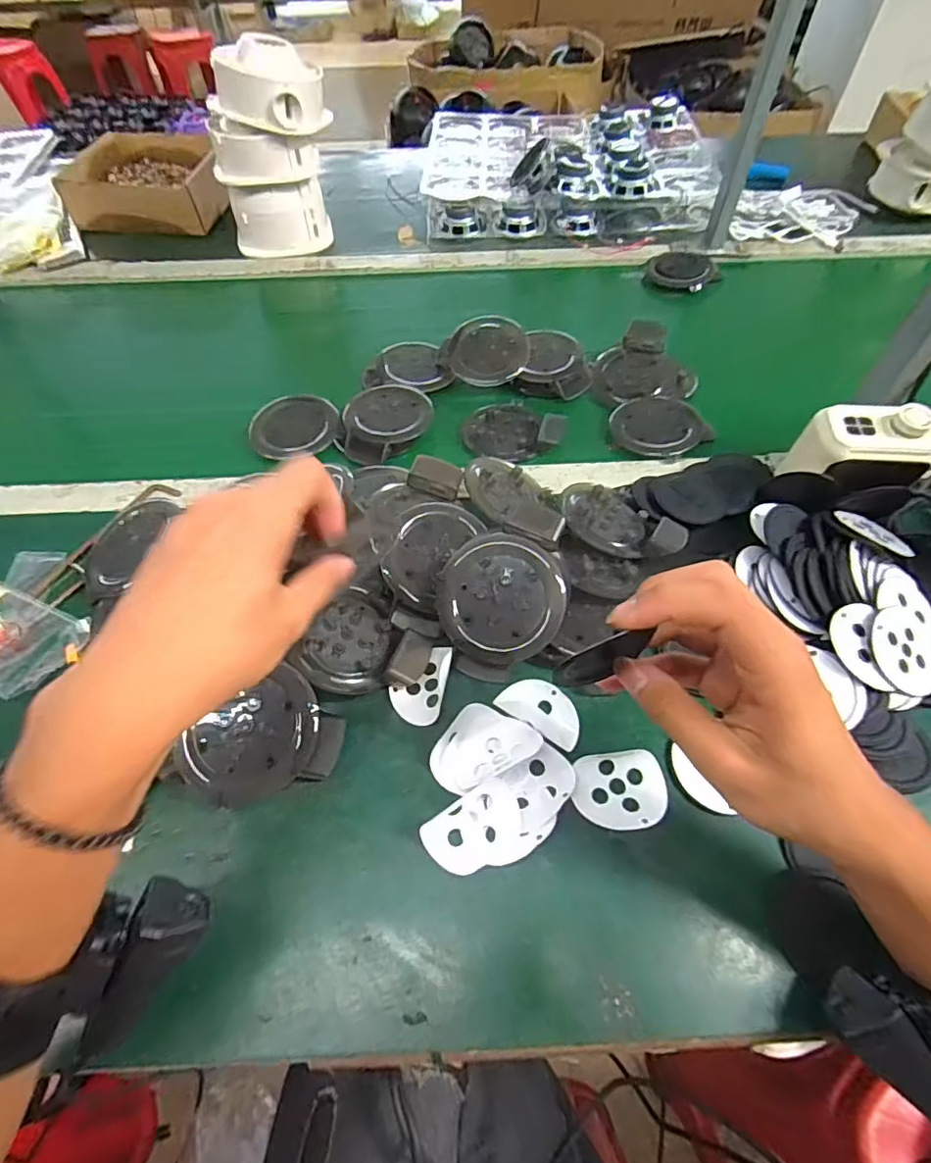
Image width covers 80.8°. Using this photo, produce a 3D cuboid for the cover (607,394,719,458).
[{"bbox_3d":[0.197,-0.157,0.553,0.094,0.014,0.078,30,60,20],"label":"cover"}]

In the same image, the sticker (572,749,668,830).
[{"bbox_3d":[0.101,0.135,0.355,0.059,0.005,0.047,-4,55,-2],"label":"sticker"}]

